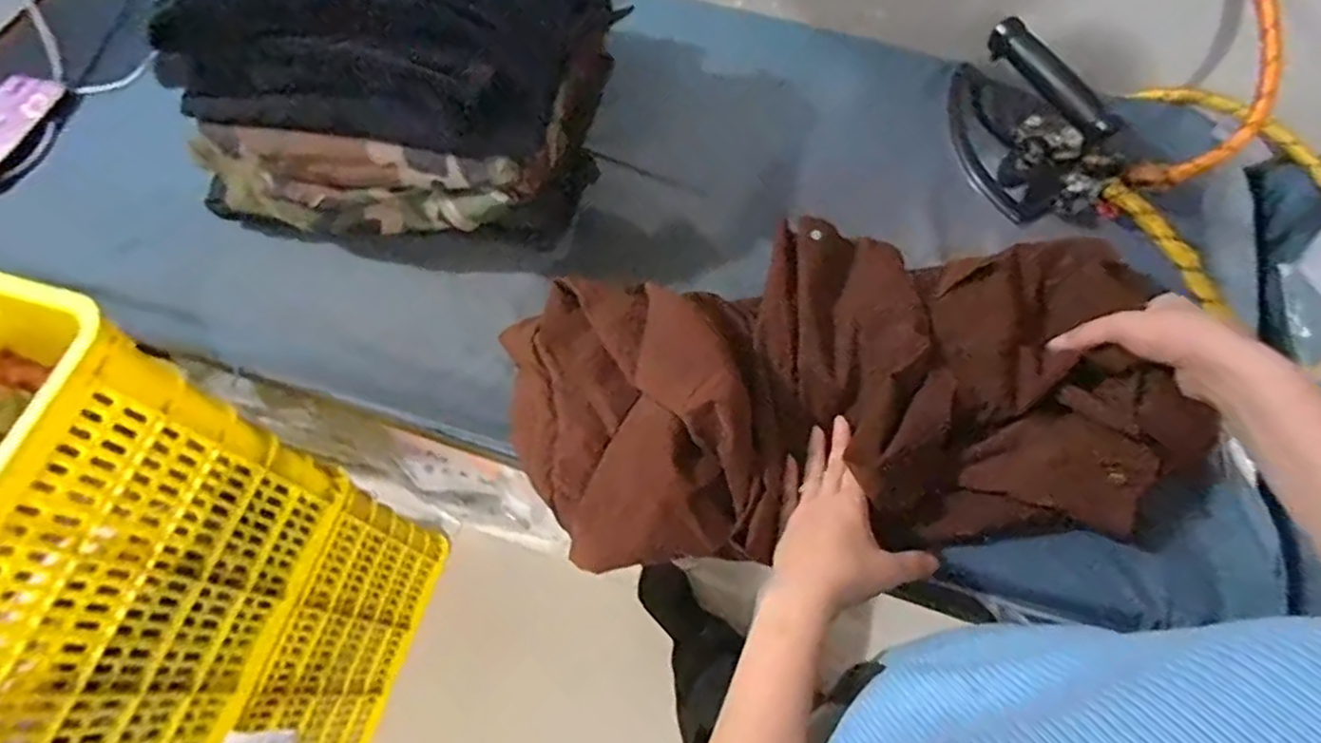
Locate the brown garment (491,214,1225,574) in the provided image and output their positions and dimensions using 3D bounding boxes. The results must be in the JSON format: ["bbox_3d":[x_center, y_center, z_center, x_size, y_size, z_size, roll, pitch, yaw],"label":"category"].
[{"bbox_3d":[0.144,0.006,0.578,0.528,0.085,0.270,-5,65,1],"label":"brown garment"}]

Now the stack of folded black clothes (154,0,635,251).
[{"bbox_3d":[-0.236,-0.286,0.641,0.310,0.260,0.271,11,66,7],"label":"stack of folded black clothes"}]

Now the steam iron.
[{"bbox_3d":[0.374,-0.253,0.695,0.094,0.118,0.208,-29,68,-12],"label":"steam iron"}]

